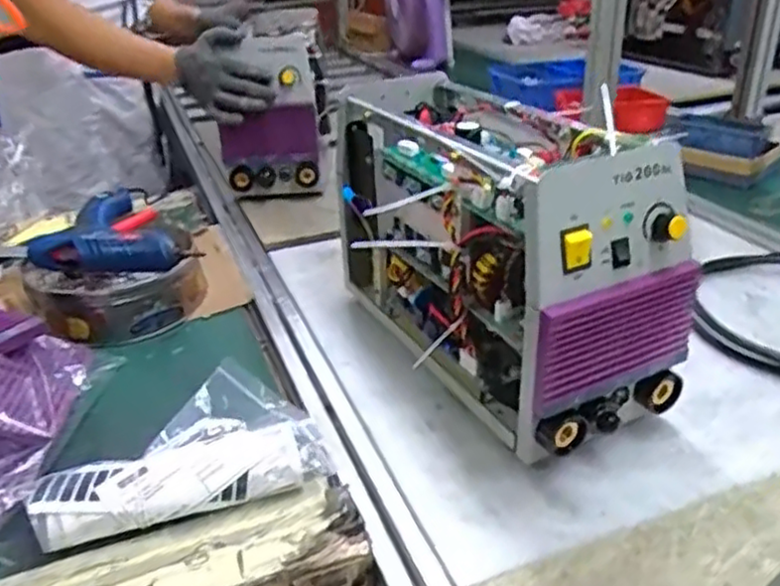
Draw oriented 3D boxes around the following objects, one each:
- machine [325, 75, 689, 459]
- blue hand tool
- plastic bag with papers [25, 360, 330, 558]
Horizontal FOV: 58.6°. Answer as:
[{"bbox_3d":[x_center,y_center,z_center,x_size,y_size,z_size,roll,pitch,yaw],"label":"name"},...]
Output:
[{"bbox_3d":[0.085,-0.048,0.658,0.151,0.231,0.385,-16,32,-21],"label":"machine"},{"bbox_3d":[-0.281,-0.068,0.766,0.184,0.040,0.144,5,30,14],"label":"blue hand tool"},{"bbox_3d":[-0.157,0.125,0.530,0.207,0.043,0.106,-14,31,-18],"label":"plastic bag with papers"}]

